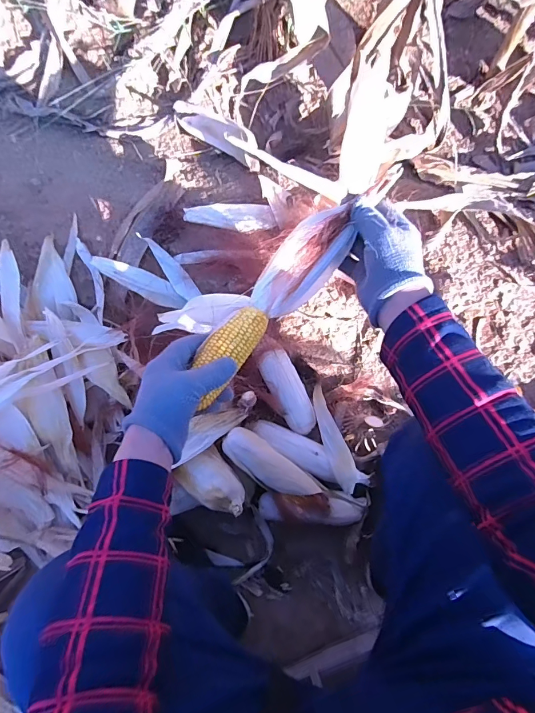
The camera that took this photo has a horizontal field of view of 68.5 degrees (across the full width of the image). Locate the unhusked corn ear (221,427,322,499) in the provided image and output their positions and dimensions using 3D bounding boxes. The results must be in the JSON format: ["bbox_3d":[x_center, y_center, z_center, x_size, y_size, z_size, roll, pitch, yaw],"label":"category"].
[{"bbox_3d":[0.003,0.182,0.650,0.176,0.051,0.059,35,77,10],"label":"unhusked corn ear"}]

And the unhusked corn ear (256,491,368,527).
[{"bbox_3d":[0.078,0.255,0.666,0.185,0.061,0.052,2,74,1],"label":"unhusked corn ear"}]

